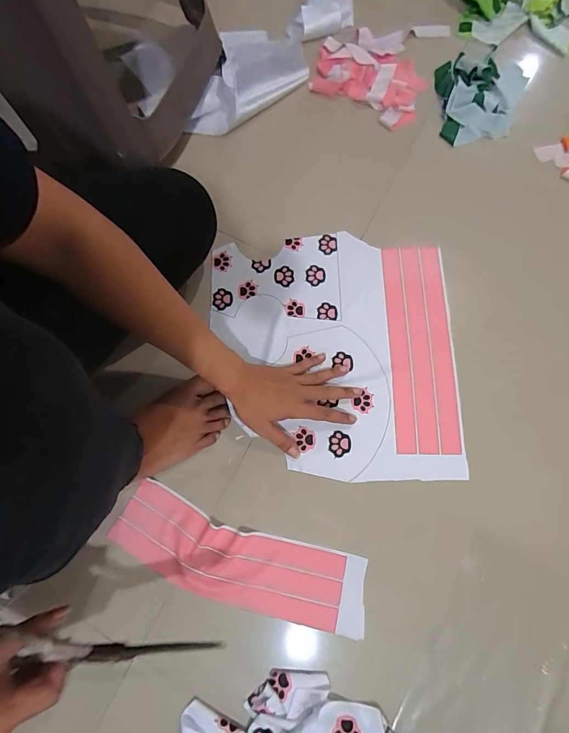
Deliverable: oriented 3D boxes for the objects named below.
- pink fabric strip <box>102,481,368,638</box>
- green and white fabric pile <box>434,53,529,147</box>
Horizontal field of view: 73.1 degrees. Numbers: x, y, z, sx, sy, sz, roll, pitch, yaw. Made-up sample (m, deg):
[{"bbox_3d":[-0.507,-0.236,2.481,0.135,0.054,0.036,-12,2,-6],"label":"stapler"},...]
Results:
[{"bbox_3d":[-0.063,0.270,0.533,0.352,0.005,0.108,18,76,5],"label":"pink fabric strip"},{"bbox_3d":[0.368,-0.499,0.719,0.151,0.023,0.170,3,75,2],"label":"green and white fabric pile"}]

